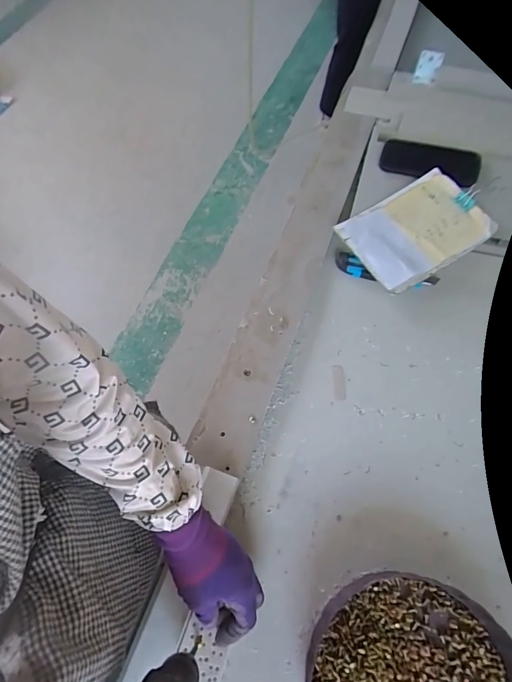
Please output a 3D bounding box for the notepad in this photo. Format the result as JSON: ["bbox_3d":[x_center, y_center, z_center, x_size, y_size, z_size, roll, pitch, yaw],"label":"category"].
[{"bbox_3d":[0.256,-0.181,0.623,0.202,0.015,0.148,-30,70,-4],"label":"notepad"}]

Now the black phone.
[{"bbox_3d":[0.301,-0.313,0.663,0.161,0.015,0.073,22,74,17],"label":"black phone"}]

